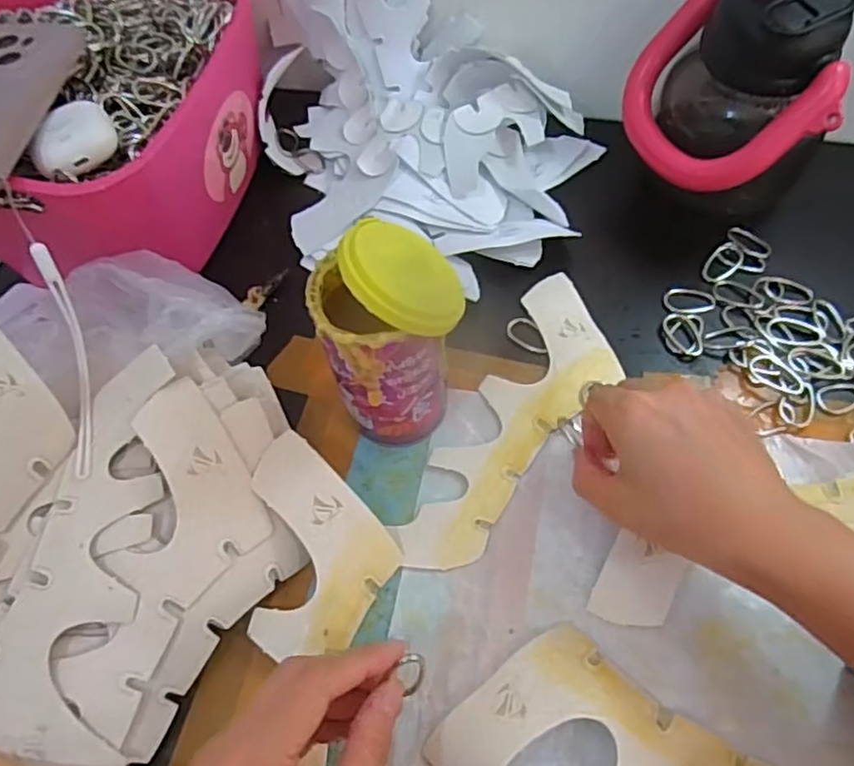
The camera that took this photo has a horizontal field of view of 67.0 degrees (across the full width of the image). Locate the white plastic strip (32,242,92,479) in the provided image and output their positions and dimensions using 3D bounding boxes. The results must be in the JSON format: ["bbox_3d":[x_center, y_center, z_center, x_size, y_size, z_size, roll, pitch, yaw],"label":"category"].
[{"bbox_3d":[-0.197,-0.012,0.358,0.008,0.022,0.127,-12,87,-3],"label":"white plastic strip"}]

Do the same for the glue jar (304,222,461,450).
[{"bbox_3d":[-0.018,-0.020,0.349,0.073,0.145,0.056,-8,61,-1],"label":"glue jar"}]

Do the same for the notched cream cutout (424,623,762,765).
[{"bbox_3d":[0.114,0.182,0.296,0.210,0.021,0.080,20,64,14],"label":"notched cream cutout"}]

